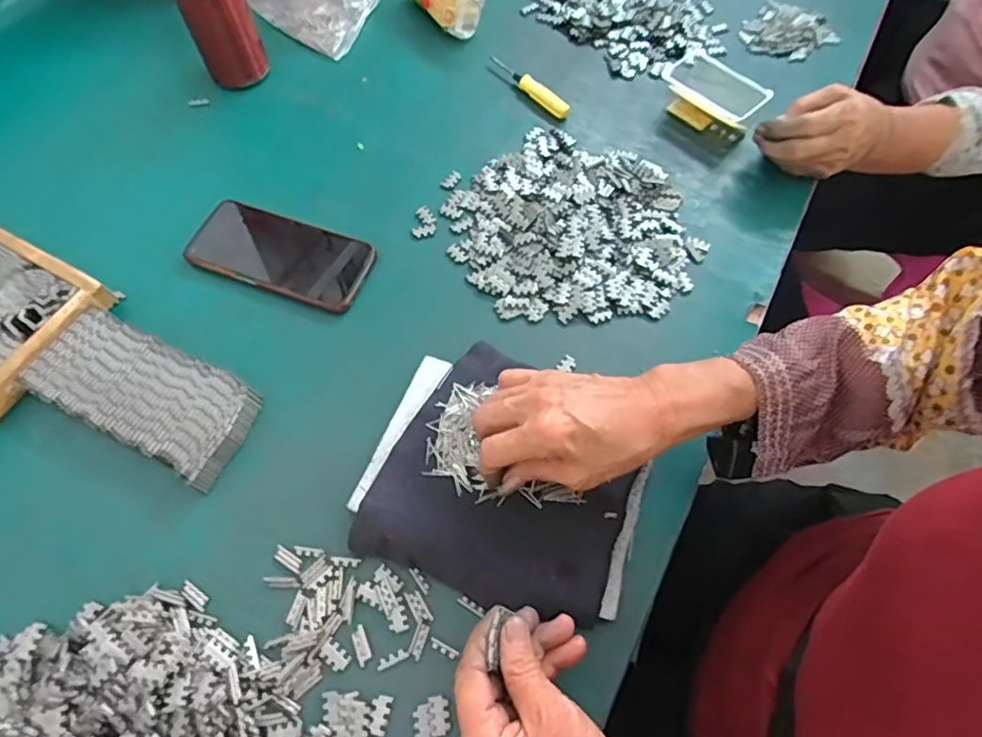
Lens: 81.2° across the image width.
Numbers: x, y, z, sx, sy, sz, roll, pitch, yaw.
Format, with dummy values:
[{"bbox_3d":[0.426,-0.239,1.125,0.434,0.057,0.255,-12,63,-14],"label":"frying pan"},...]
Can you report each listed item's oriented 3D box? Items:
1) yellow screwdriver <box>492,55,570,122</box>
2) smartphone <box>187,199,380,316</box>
[{"bbox_3d":[0.040,-0.316,0.631,0.019,0.012,0.127,-39,73,-18],"label":"yellow screwdriver"},{"bbox_3d":[-0.192,-0.106,0.525,0.161,0.013,0.076,20,66,6],"label":"smartphone"}]

